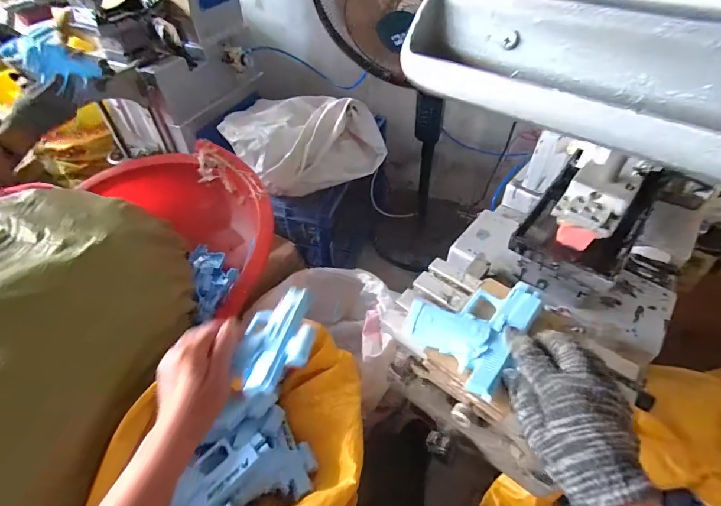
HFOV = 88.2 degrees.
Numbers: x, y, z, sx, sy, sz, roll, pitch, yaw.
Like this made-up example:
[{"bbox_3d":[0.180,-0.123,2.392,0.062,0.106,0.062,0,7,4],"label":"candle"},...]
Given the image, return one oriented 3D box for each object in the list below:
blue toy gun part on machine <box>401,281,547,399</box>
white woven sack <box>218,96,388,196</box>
[{"bbox_3d":[0.115,0.063,0.384,0.102,0.016,0.143,29,55,25],"label":"blue toy gun part on machine"},{"bbox_3d":[-0.177,-0.338,1.157,0.336,0.201,0.395,36,58,29],"label":"white woven sack"}]

